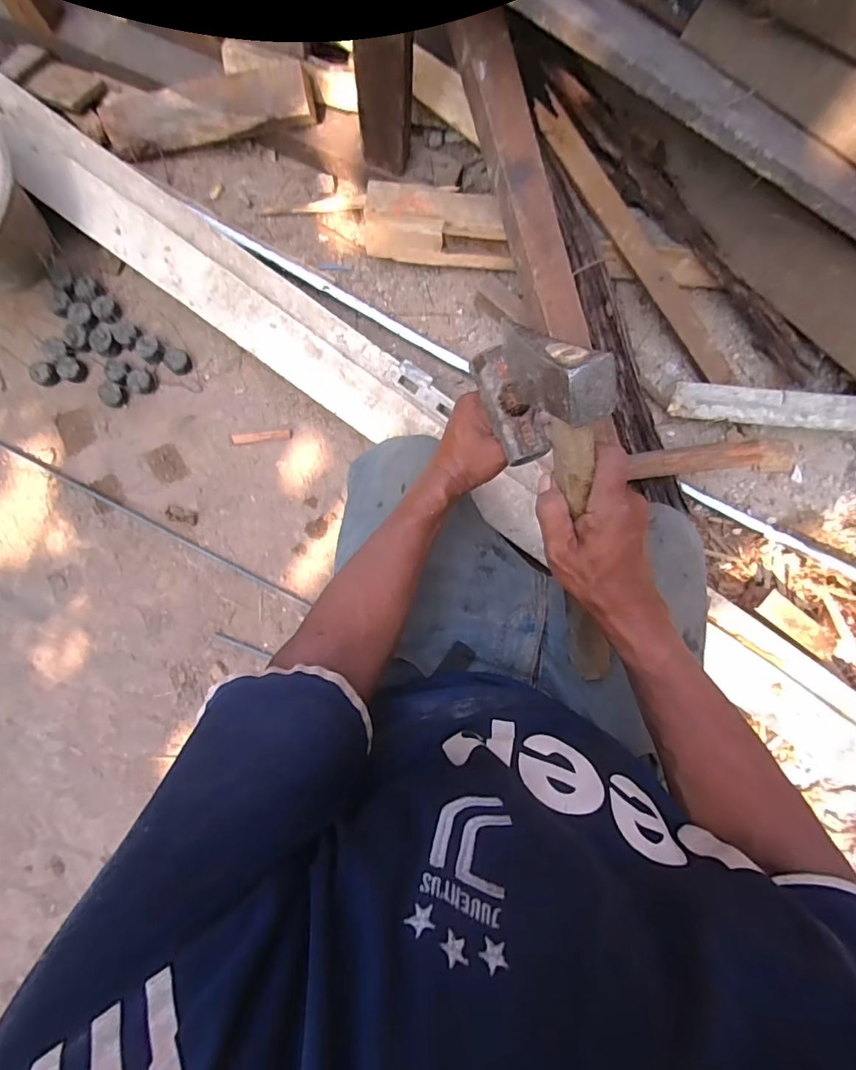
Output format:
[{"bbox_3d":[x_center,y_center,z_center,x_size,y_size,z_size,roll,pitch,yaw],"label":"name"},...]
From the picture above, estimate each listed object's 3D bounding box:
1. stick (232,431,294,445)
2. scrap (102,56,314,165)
[{"bbox_3d":[-0.266,-0.157,0.768,0.095,0.004,0.017,-7,89,-5],"label":"stick"},{"bbox_3d":[-0.342,-0.645,0.731,0.342,0.047,0.077,-3,129,10],"label":"scrap"}]

